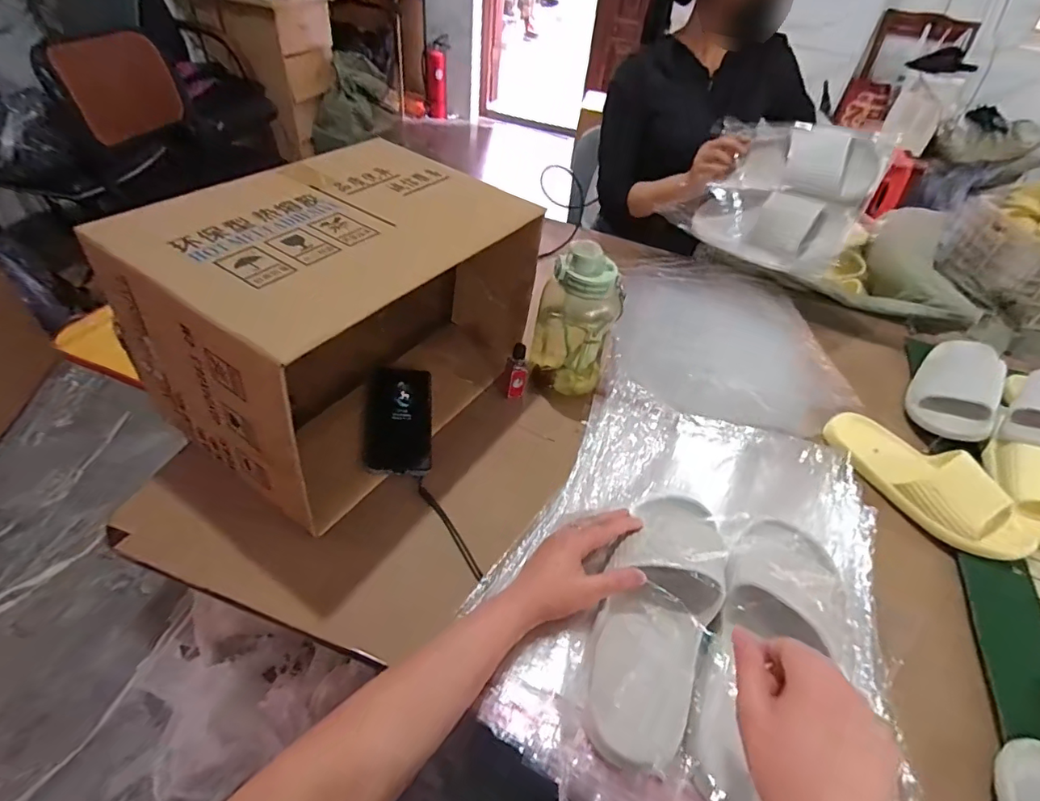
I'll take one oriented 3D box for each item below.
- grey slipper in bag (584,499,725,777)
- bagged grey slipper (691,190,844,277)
[{"bbox_3d":[0.138,0.187,0.491,0.097,0.051,0.278,23,45,14],"label":"grey slipper in bag"},{"bbox_3d":[0.412,-0.305,0.884,0.078,0.110,0.251,-27,42,-30],"label":"bagged grey slipper"}]

